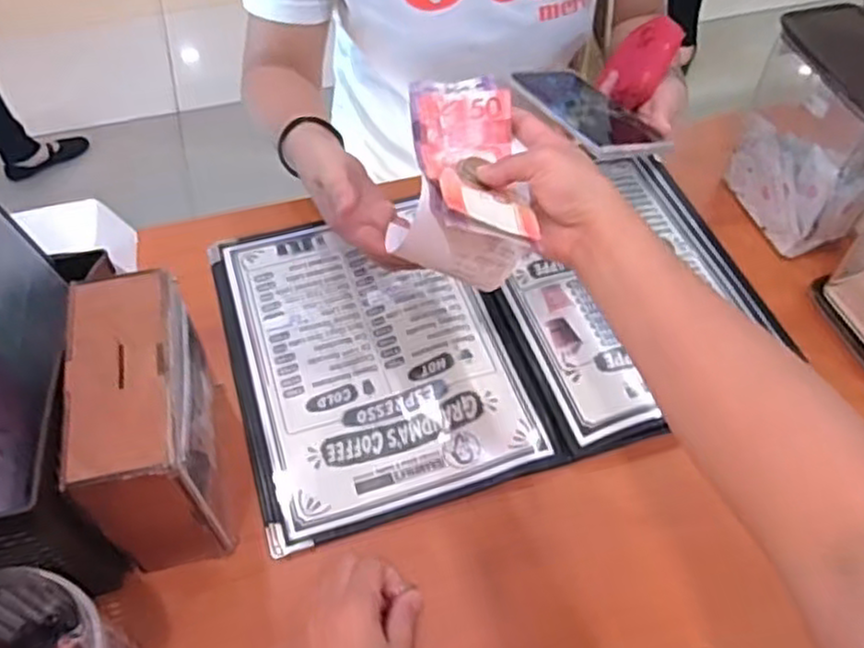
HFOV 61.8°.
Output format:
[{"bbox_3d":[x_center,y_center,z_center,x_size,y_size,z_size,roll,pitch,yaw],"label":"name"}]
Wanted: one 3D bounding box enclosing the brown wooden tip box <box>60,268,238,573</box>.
[{"bbox_3d":[-0.193,0.071,0.504,0.065,0.151,0.154,-12,57,-10],"label":"brown wooden tip box"}]

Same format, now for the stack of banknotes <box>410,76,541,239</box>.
[{"bbox_3d":[0.027,-0.115,0.490,0.068,0.035,0.160,-5,43,-5],"label":"stack of banknotes"}]

